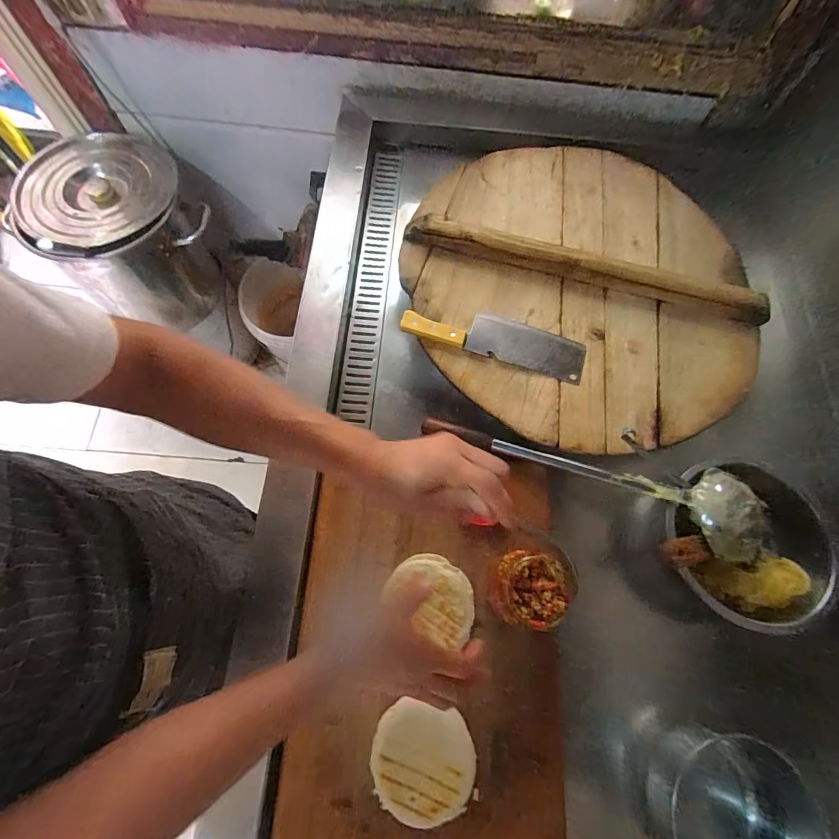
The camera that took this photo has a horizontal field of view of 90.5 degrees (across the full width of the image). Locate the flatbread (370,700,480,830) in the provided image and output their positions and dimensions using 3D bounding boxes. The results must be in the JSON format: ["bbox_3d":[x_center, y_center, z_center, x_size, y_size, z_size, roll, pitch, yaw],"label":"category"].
[{"bbox_3d":[0.004,0.371,0.450,0.111,0.017,0.101,16,59,-4],"label":"flatbread"}]

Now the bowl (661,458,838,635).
[{"bbox_3d":[0.409,0.153,0.540,0.203,0.094,0.205,1,71,-2],"label":"bowl"}]

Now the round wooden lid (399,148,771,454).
[{"bbox_3d":[0.243,-0.216,0.639,0.511,0.063,0.523,1,71,-2],"label":"round wooden lid"}]

